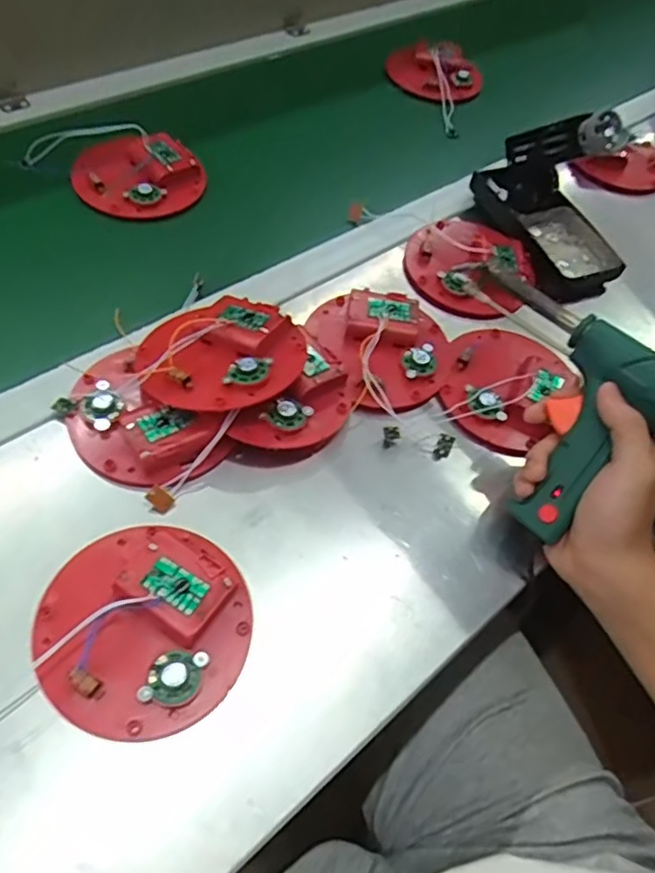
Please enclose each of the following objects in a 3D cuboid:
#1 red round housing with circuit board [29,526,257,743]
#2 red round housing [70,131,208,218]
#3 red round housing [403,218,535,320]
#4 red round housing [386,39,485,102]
[{"bbox_3d":[-0.106,0.108,0.369,0.116,0.030,0.118,5,55,-7],"label":"red round housing with circuit board"},{"bbox_3d":[-0.179,-0.252,0.606,0.115,0.034,0.090,-22,62,-23],"label":"red round housing"},{"bbox_3d":[0.130,-0.160,0.582,0.115,0.021,0.110,5,55,-7],"label":"red round housing"},{"bbox_3d":[0.142,-0.471,0.816,0.094,0.034,0.114,-26,64,-25],"label":"red round housing"}]

